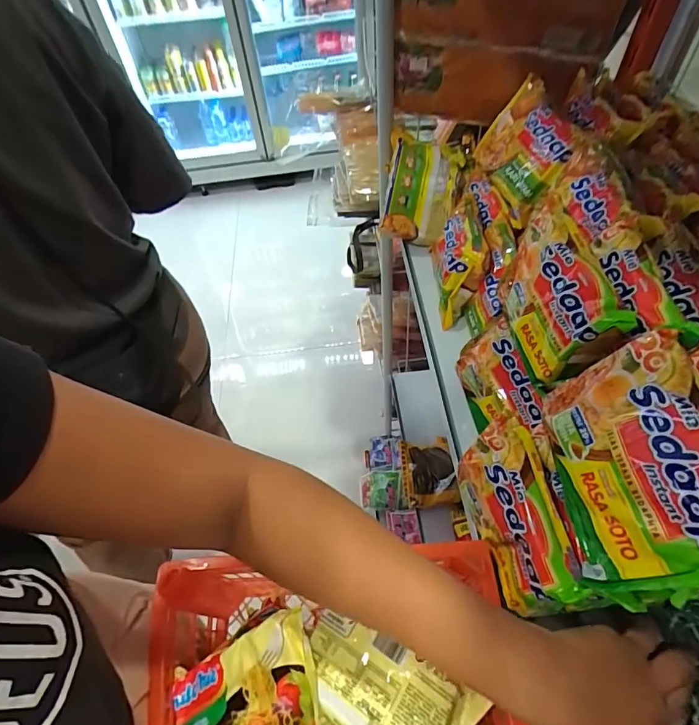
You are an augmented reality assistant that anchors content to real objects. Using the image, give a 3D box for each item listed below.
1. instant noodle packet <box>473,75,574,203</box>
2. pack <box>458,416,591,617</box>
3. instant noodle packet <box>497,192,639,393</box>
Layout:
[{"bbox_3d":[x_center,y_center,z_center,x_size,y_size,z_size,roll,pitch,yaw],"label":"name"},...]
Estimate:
[{"bbox_3d":[0.201,-0.247,0.521,0.030,0.096,0.150,12,52,-33],"label":"instant noodle packet"},{"bbox_3d":[0.123,0.120,0.344,0.043,0.073,0.127,-7,53,-1],"label":"pack"},{"bbox_3d":[0.169,-0.052,0.374,0.032,0.099,0.130,4,52,-16],"label":"instant noodle packet"}]

